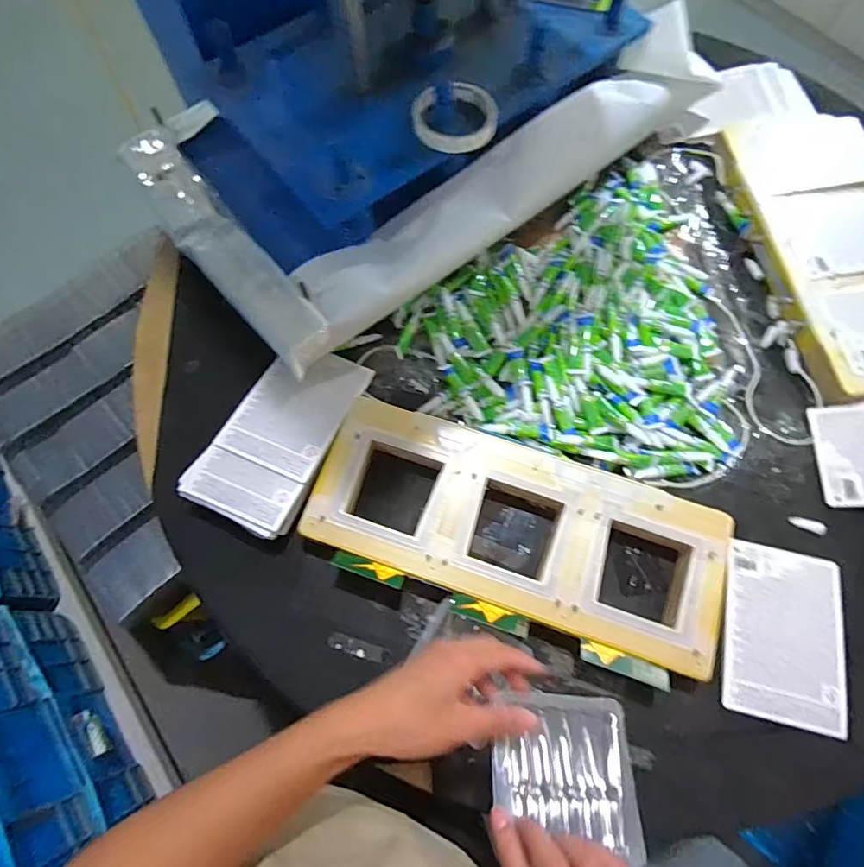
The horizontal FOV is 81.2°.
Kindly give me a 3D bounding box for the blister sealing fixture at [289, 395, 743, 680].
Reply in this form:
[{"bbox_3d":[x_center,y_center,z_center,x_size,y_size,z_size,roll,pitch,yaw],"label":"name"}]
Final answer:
[{"bbox_3d":[0.089,0.097,0.535,0.424,0.031,0.170,18,71,6],"label":"blister sealing fixture"}]

